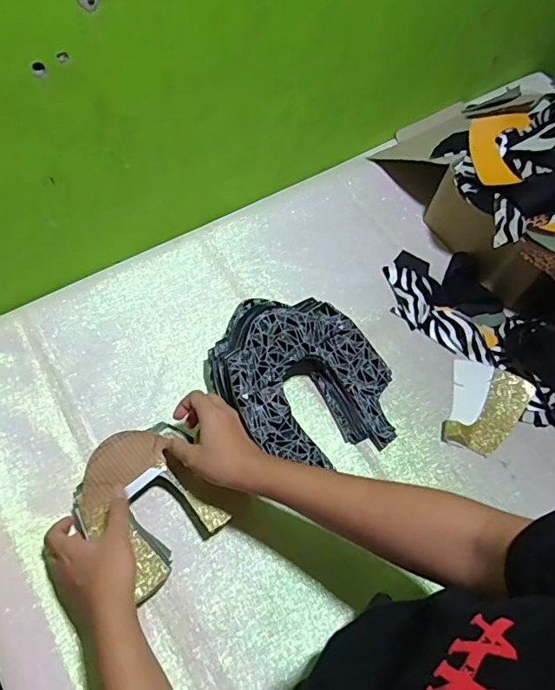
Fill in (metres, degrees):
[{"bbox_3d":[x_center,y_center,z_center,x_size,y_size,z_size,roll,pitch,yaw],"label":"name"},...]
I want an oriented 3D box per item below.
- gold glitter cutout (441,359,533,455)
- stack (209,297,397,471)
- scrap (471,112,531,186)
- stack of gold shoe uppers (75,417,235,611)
[{"bbox_3d":[0.273,0.081,0.636,0.096,0.023,0.123,19,63,6],"label":"gold glitter cutout"},{"bbox_3d":[0.033,0.040,0.594,0.241,0.095,0.188,37,66,14],"label":"stack"},{"bbox_3d":[0.312,-0.287,0.698,0.080,0.017,0.154,18,61,6],"label":"scrap"},{"bbox_3d":[-0.136,0.164,0.521,0.131,0.058,0.142,-40,72,-21],"label":"stack of gold shoe uppers"}]

